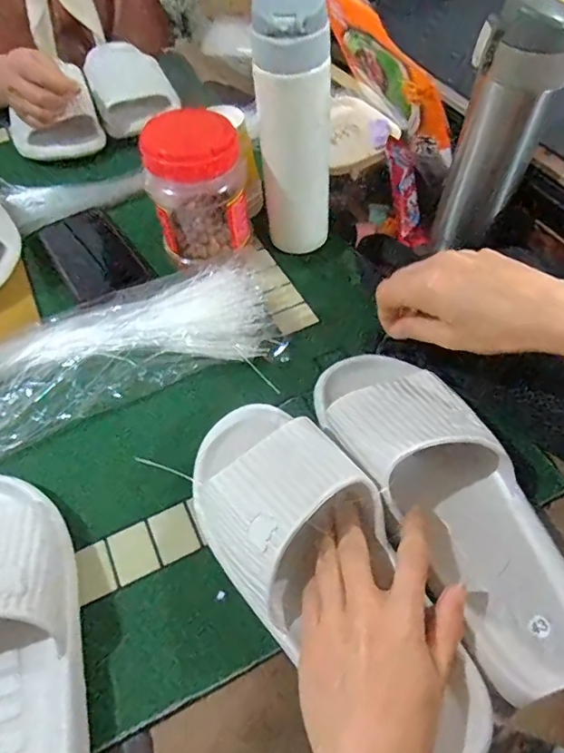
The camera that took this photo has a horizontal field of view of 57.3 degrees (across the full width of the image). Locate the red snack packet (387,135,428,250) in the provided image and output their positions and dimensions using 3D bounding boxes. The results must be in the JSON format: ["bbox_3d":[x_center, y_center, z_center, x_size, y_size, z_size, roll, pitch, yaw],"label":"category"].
[{"bbox_3d":[0.131,-0.195,0.544,0.027,0.018,0.114,-11,91,-3],"label":"red snack packet"}]

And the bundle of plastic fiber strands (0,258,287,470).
[{"bbox_3d":[-0.201,-0.008,0.435,0.403,0.057,0.124,-23,55,-11],"label":"bundle of plastic fiber strands"}]

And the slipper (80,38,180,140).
[{"bbox_3d":[-0.215,-0.411,0.727,0.109,0.047,0.211,-23,55,-11],"label":"slipper"}]

